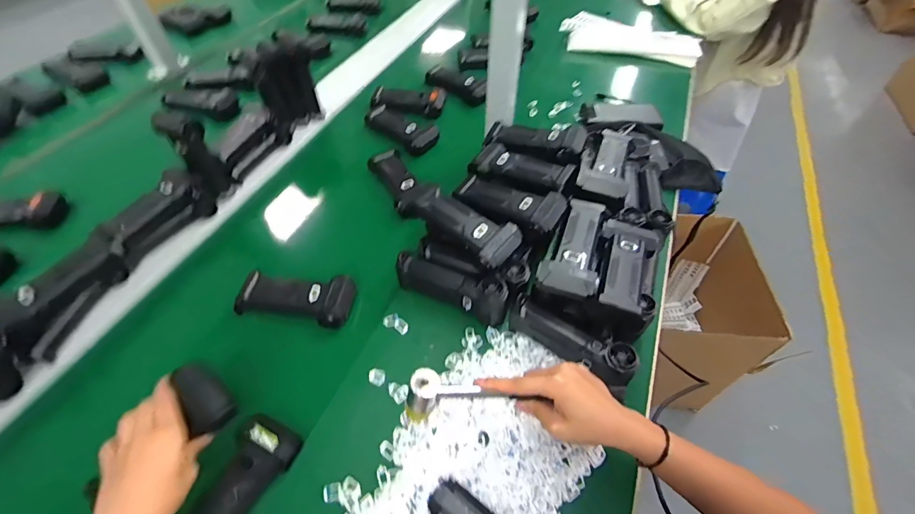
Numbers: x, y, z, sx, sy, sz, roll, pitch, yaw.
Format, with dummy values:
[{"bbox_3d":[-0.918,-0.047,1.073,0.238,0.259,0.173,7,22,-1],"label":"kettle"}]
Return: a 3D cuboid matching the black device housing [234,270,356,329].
[{"bbox_3d":[-0.230,0.057,0.573,0.160,0.035,0.072,3,51,2],"label":"black device housing"}]

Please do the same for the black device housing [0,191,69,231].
[{"bbox_3d":[-0.763,-0.070,0.686,0.181,0.048,0.061,-11,52,-9],"label":"black device housing"}]

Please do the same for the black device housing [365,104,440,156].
[{"bbox_3d":[-0.118,-0.266,0.823,0.162,0.025,0.075,30,57,21],"label":"black device housing"}]

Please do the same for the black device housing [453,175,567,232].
[{"bbox_3d":[0.070,-0.078,0.571,0.156,0.038,0.085,19,54,14],"label":"black device housing"}]

